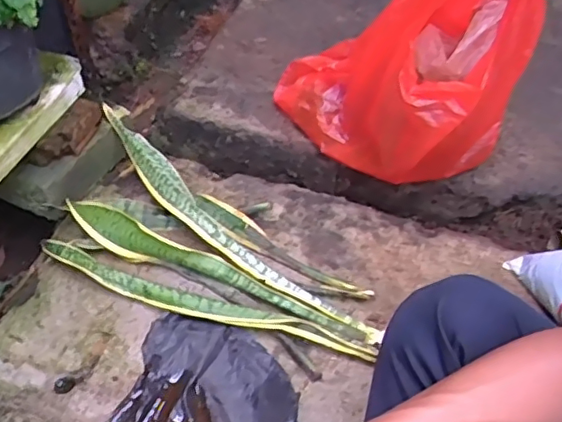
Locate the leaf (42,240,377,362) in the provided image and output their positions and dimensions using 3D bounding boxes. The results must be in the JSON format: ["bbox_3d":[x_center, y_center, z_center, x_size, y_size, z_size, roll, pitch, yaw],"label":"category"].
[{"bbox_3d":[-0.105,0.118,0.749,0.453,0.024,0.038,16,51,10],"label":"leaf"}]

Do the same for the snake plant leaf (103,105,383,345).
[{"bbox_3d":[-0.086,0.022,0.811,0.521,0.031,0.059,38,59,21],"label":"snake plant leaf"}]

